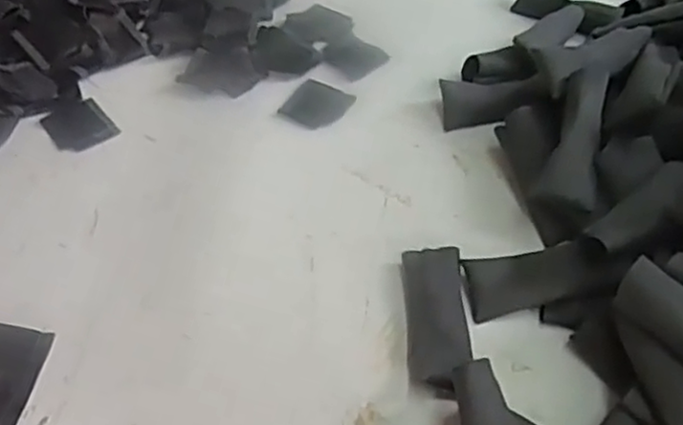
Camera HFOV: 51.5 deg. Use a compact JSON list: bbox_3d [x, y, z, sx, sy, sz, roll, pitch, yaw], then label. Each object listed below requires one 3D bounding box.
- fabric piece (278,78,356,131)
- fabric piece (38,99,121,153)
[{"bbox_3d":[-0.022,-0.093,0.611,0.051,0.004,0.054,26,54,21],"label":"fabric piece"},{"bbox_3d":[-0.217,-0.072,0.586,0.049,0.005,0.051,-31,56,-25],"label":"fabric piece"}]

